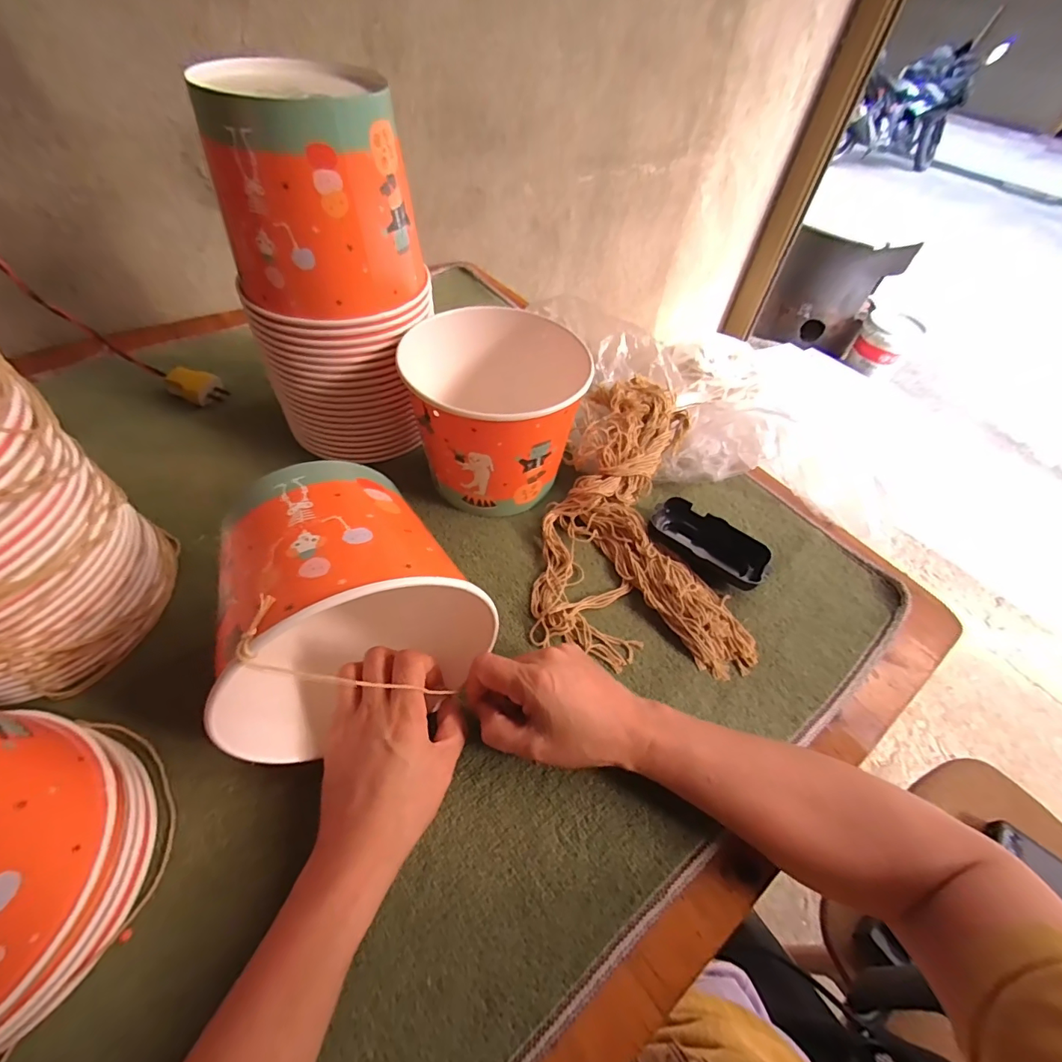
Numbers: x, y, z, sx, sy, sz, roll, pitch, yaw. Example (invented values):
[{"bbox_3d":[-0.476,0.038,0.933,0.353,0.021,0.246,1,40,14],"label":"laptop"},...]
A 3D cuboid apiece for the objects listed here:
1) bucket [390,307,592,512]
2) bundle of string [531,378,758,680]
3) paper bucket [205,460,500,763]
[{"bbox_3d":[-0.035,-0.111,0.464,0.154,0.134,0.157,-16,56,-17],"label":"bucket"},{"bbox_3d":[0.104,-0.033,0.472,0.185,0.046,0.337,5,54,-1],"label":"bundle of string"},{"bbox_3d":[-0.129,0.039,0.320,0.137,0.147,0.143,-28,61,-23],"label":"paper bucket"}]

